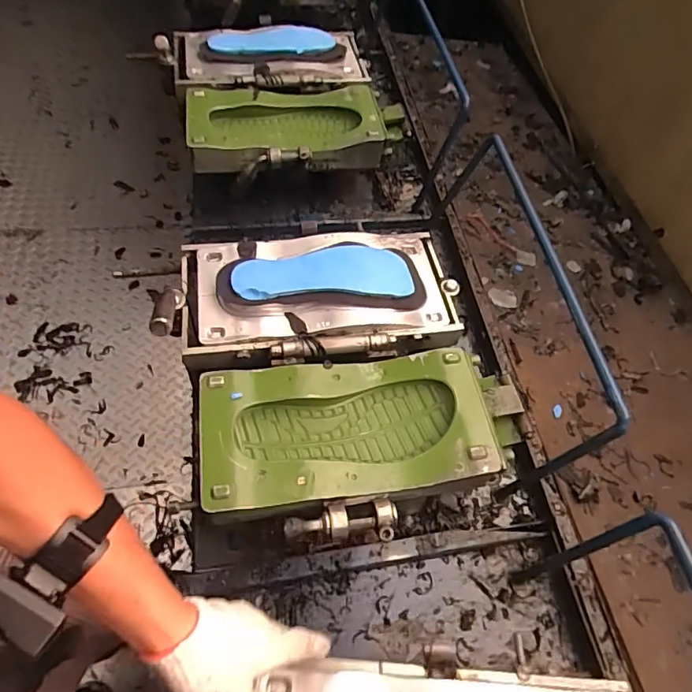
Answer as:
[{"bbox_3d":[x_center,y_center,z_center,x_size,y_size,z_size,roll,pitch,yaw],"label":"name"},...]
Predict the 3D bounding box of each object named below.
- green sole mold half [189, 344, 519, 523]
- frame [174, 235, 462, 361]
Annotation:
[{"bbox_3d":[0.022,0.098,0.632,0.379,0.050,0.181,-7,59,-8],"label":"green sole mold half"},{"bbox_3d":[-0.034,-0.068,0.745,0.389,0.067,0.218,-6,59,-8],"label":"frame"}]

